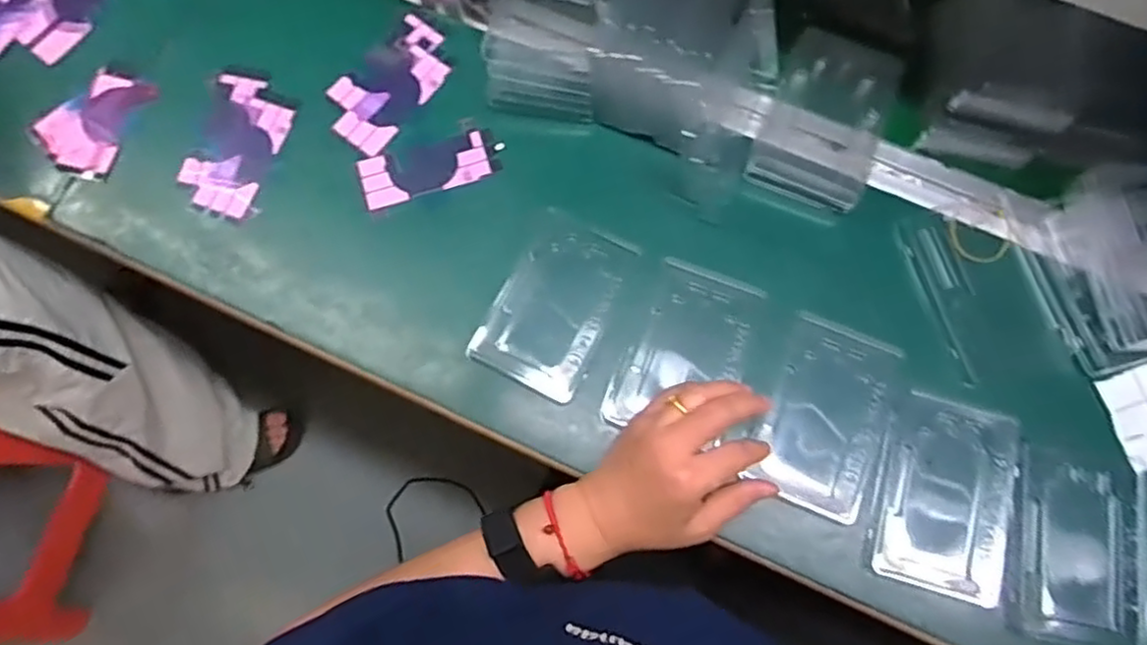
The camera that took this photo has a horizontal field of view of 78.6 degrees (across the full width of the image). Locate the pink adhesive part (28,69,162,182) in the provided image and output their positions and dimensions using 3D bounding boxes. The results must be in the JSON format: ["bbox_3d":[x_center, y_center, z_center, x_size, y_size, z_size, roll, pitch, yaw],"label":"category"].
[{"bbox_3d":[-0.389,-0.165,0.569,0.073,0.004,0.094,25,76,7],"label":"pink adhesive part"}]

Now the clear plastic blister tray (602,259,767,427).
[{"bbox_3d":[0.082,0.023,0.509,0.080,0.011,0.126,23,76,6],"label":"clear plastic blister tray"}]

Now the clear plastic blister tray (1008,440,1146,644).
[{"bbox_3d":[0.345,0.155,0.475,0.089,0.007,0.119,11,75,3],"label":"clear plastic blister tray"}]

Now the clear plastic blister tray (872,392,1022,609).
[{"bbox_3d":[0.261,0.121,0.487,0.083,0.014,0.128,17,75,5],"label":"clear plastic blister tray"}]

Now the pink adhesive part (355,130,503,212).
[{"bbox_3d":[-0.115,-0.124,0.559,0.109,0.004,0.044,-19,75,-5],"label":"pink adhesive part"}]

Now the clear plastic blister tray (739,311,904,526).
[{"bbox_3d":[0.181,0.067,0.502,0.078,0.013,0.130,20,76,6],"label":"clear plastic blister tray"}]

